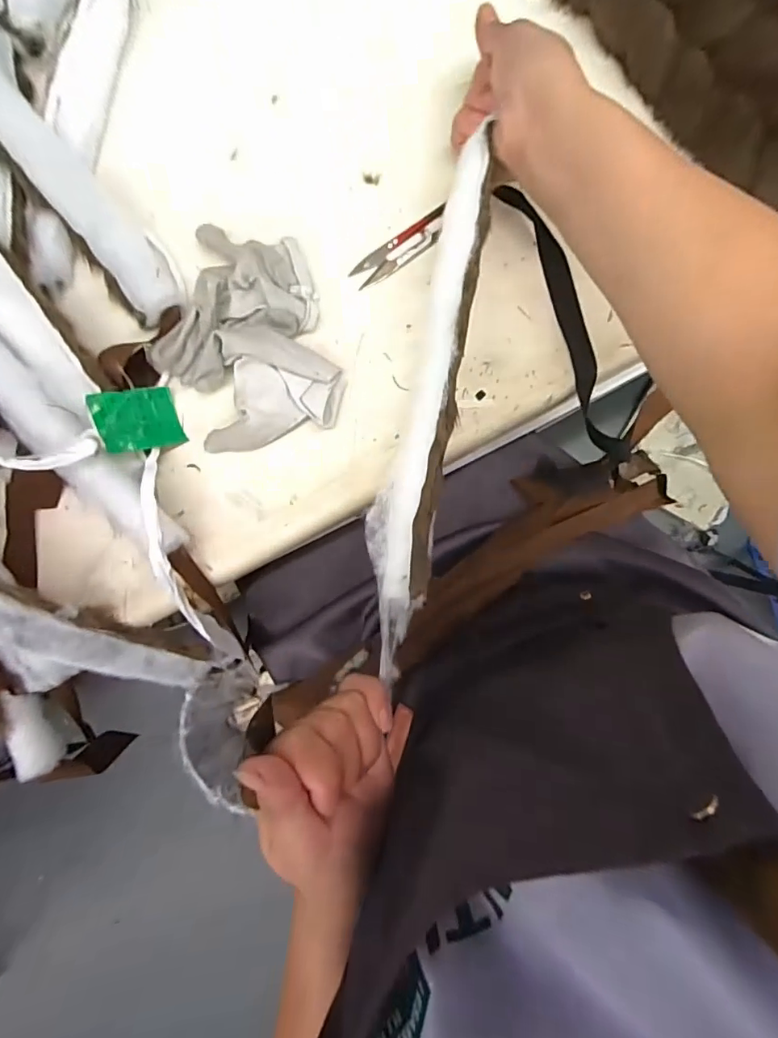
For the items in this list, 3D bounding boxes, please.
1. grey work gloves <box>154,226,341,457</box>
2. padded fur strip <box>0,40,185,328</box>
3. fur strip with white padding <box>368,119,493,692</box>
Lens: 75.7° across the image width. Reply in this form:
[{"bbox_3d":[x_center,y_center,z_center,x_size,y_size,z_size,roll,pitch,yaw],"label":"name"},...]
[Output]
[{"bbox_3d":[-0.108,-0.134,0.360,0.118,0.035,0.161,-17,87,2],"label":"grey work gloves"},{"bbox_3d":[-0.271,-0.304,0.373,0.055,0.033,0.374,-33,86,1],"label":"padded fur strip"},{"bbox_3d":[0.024,-0.081,0.303,0.036,0.023,0.331,10,80,3],"label":"fur strip with white padding"}]

